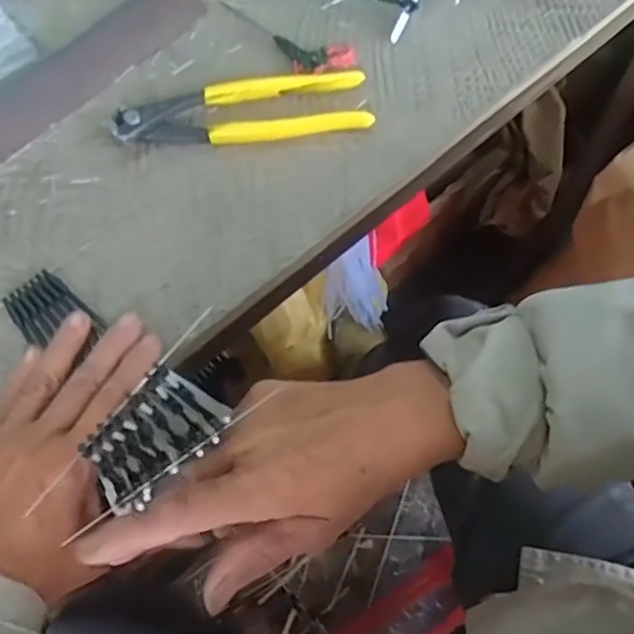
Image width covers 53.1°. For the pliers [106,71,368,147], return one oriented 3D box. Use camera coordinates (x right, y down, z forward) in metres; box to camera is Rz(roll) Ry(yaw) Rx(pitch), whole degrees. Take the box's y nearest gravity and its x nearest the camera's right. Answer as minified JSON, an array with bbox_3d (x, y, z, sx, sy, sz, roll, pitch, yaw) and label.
[{"bbox_3d":[-0.048,-0.136,0.414,0.160,0.012,0.046,-8,65,-4],"label":"pliers"}]

